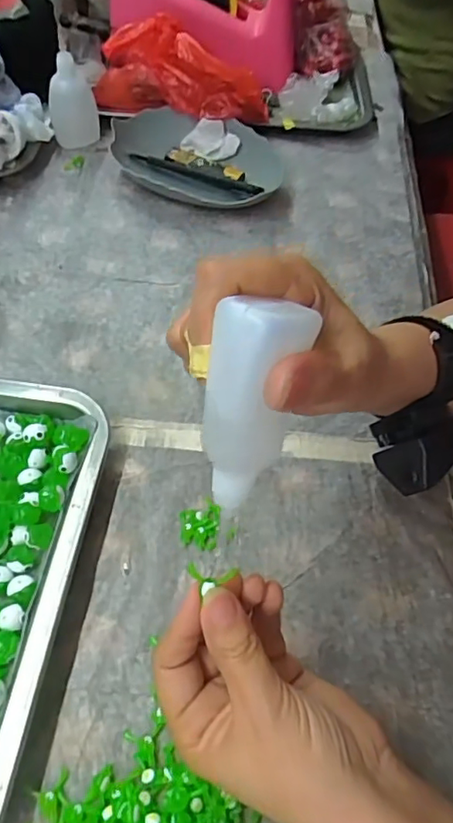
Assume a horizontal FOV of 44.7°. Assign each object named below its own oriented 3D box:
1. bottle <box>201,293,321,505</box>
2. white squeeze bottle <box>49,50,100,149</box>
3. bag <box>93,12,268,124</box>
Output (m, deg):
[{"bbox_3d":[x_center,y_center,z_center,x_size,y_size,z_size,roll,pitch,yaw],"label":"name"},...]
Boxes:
[{"bbox_3d":[0.009,-0.001,0.197,0.031,0.077,0.027,12,23,3],"label":"bottle"},{"bbox_3d":[-0.148,-0.302,0.532,0.044,0.074,0.053,-6,58,-9],"label":"white squeeze bottle"},{"bbox_3d":[-0.047,-0.322,0.533,0.168,0.080,0.045,12,57,3],"label":"bag"}]

